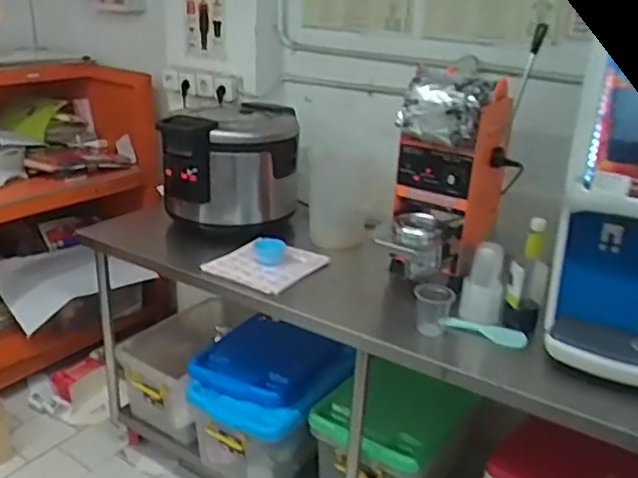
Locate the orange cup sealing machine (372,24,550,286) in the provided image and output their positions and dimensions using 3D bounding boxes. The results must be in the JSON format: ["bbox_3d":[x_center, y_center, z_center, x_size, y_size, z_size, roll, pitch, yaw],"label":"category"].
[{"bbox_3d":[0.382,-0.194,1.675,0.286,0.576,0.458,12,23,20],"label":"orange cup sealing machine"}]

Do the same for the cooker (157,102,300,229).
[{"bbox_3d":[-0.277,-0.224,1.950,0.416,0.365,0.385,0,22,-7],"label":"cooker"}]

